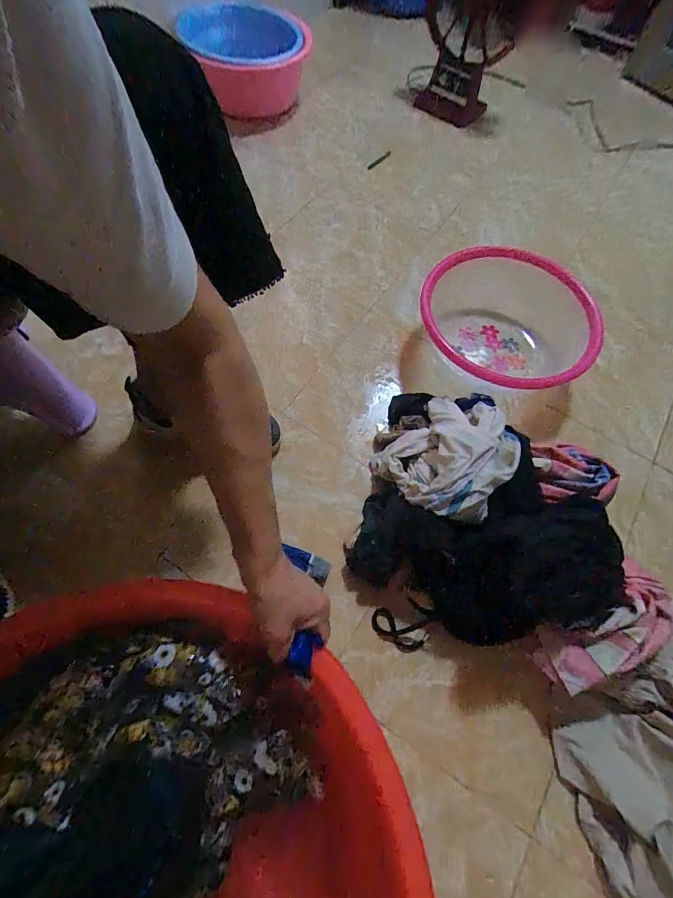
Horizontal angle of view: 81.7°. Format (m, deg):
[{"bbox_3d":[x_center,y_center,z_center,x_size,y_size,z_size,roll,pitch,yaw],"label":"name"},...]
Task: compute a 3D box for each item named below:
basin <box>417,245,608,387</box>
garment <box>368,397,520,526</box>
[{"bbox_3d":[0.303,-0.231,0.732,0.288,0.120,0.287,2,64,-3],"label":"basin"},{"bbox_3d":[0.170,0.009,0.580,0.184,0.121,0.175,2,64,-3],"label":"garment"}]

